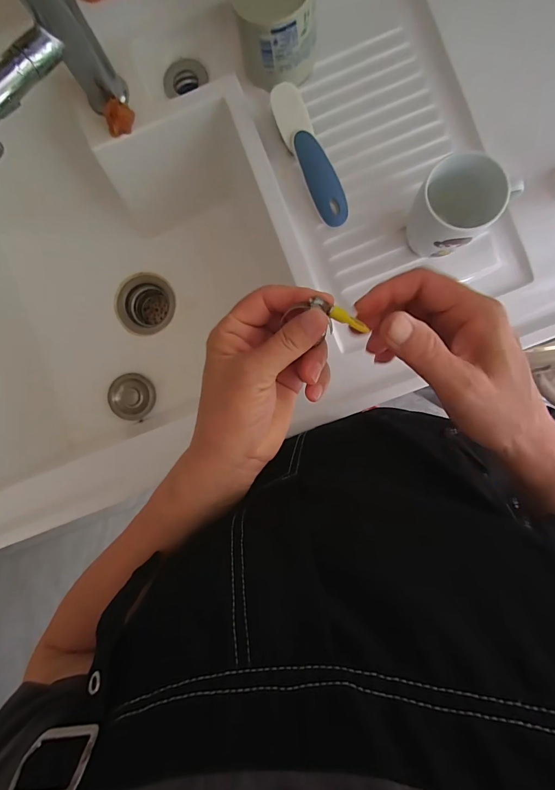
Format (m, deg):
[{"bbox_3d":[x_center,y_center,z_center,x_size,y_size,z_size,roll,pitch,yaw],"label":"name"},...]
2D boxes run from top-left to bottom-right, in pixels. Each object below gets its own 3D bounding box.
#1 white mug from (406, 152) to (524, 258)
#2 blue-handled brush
[{"bbox_3d":[0.186,-0.194,0.394,0.078,0.090,0.073,25,92,1],"label":"white mug"},{"bbox_3d":[0.041,-0.286,0.442,0.040,0.038,0.162,-26,90,2],"label":"blue-handled brush"}]

